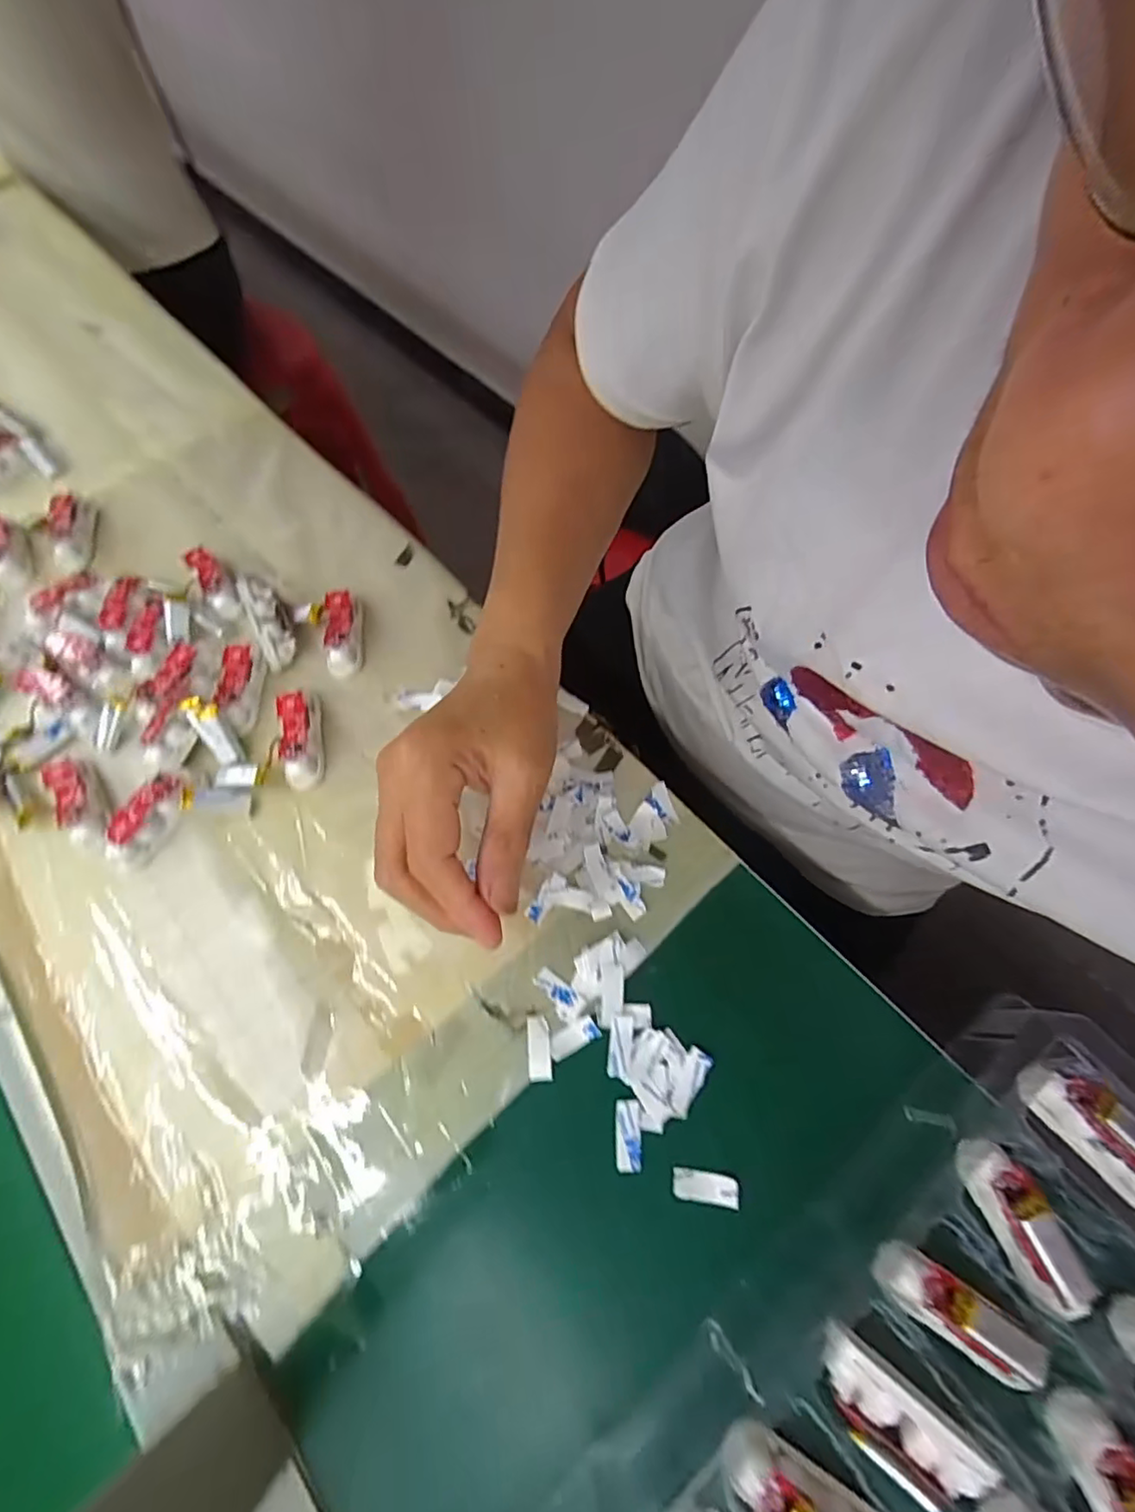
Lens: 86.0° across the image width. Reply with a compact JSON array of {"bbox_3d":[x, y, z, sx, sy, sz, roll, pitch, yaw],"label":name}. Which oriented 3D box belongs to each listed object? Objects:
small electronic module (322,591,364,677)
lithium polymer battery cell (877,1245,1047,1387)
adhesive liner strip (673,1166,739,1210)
[{"bbox_3d":[-0.142,-0.078,0.387,0.021,0.022,0.050,-3,61,-6],"label":"small electronic module"},{"bbox_3d":[0.148,0.211,0.231,0.058,0.013,0.021,31,69,15],"label":"lithium polymer battery cell"},{"bbox_3d":[0.060,0.188,0.265,0.027,0.005,0.012,7,65,5],"label":"adhesive liner strip"}]

